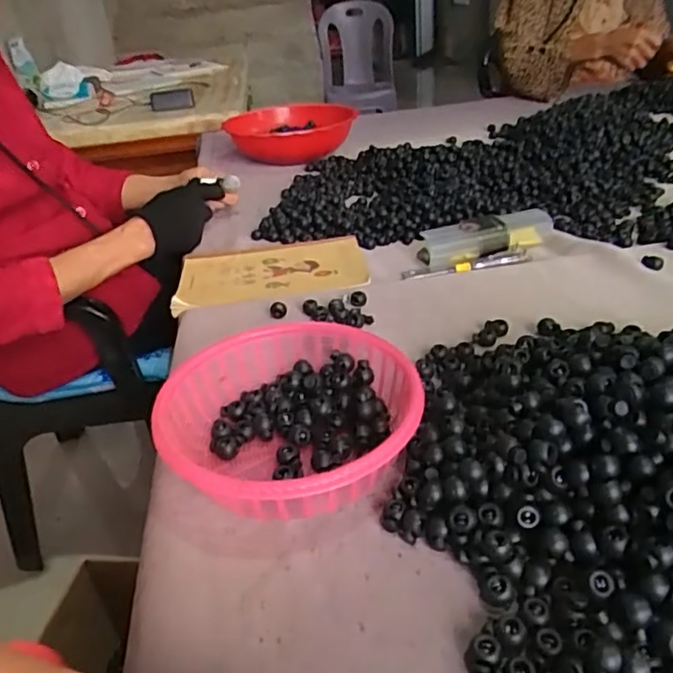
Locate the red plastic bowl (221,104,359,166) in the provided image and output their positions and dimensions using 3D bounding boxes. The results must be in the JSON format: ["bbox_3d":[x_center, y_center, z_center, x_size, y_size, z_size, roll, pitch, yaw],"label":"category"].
[{"bbox_3d":[-0.085,-0.373,1.103,0.225,0.062,0.218,-4,32,3],"label":"red plastic bowl"}]

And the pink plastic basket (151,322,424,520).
[{"bbox_3d":[-0.030,0.057,0.399,0.167,0.053,0.166,-4,32,3],"label":"pink plastic basket"}]

